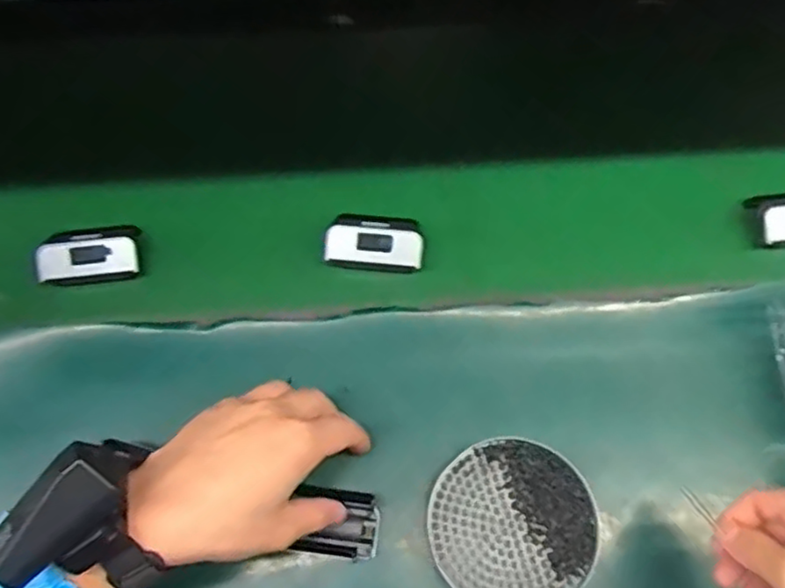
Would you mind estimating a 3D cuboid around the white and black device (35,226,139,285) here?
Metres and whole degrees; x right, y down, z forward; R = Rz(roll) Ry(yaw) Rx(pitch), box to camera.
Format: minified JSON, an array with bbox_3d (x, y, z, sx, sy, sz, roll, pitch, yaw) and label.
[{"bbox_3d":[-0.247,-0.033,0.550,0.077,0.030,0.042,-12,69,-4],"label":"white and black device"}]

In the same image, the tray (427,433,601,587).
[{"bbox_3d":[0.082,0.158,0.462,0.111,0.008,0.109,0,69,1],"label":"tray"}]

